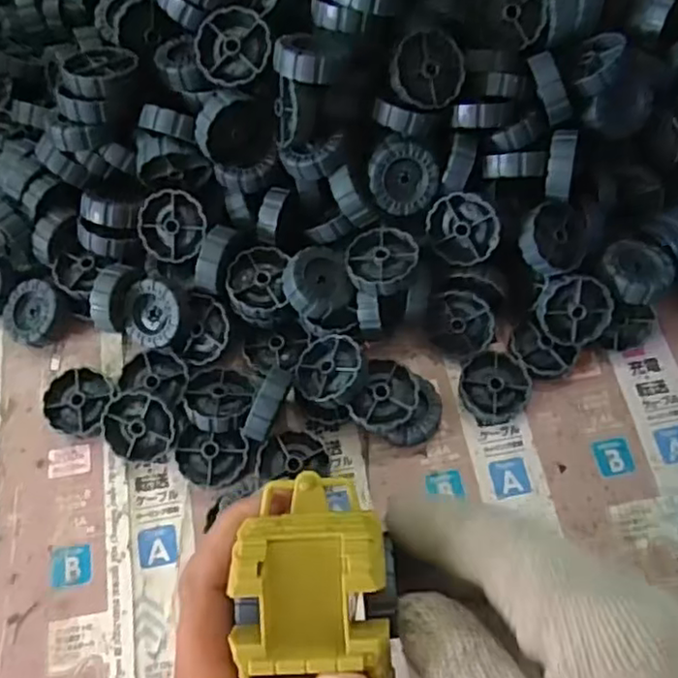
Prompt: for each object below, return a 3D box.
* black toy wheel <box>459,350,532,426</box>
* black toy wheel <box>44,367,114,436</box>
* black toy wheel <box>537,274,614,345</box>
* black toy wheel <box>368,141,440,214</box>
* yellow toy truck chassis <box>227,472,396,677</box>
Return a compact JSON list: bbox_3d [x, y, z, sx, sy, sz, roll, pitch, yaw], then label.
[{"bbox_3d":[0.088,0.027,0.372,0.038,0.011,0.039,0,68,1],"label":"black toy wheel"},{"bbox_3d":[-0.144,0.035,0.369,0.034,0.014,0.036,0,68,1],"label":"black toy wheel"},{"bbox_3d":[0.131,-0.018,0.368,0.039,0.015,0.037,16,107,-7],"label":"black toy wheel"},{"bbox_3d":[0.034,-0.088,0.358,0.036,0.010,0.038,-35,112,2],"label":"black toy wheel"},{"bbox_3d":[-0.006,0.134,0.224,0.052,0.034,0.166,-5,81,0],"label":"yellow toy truck chassis"}]

